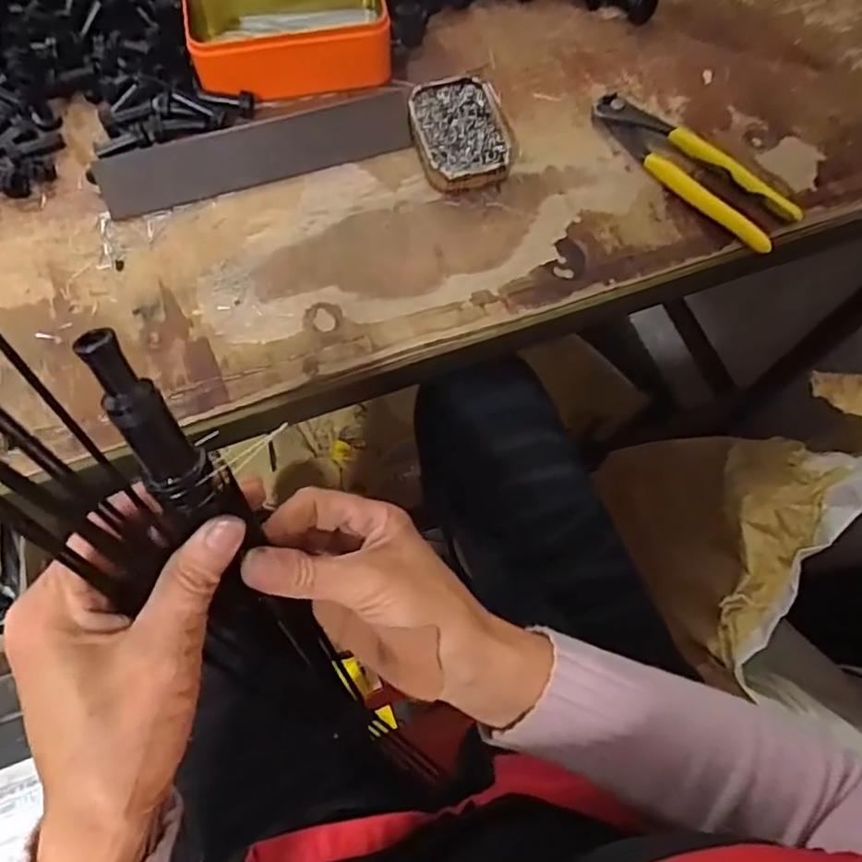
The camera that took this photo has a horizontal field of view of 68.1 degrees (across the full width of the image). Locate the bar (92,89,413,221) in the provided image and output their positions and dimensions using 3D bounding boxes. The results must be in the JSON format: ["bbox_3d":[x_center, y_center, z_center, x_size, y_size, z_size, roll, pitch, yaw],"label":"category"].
[{"bbox_3d":[-0.121,-0.198,0.453,0.217,0.007,0.041,-18,101,-8],"label":"bar"}]

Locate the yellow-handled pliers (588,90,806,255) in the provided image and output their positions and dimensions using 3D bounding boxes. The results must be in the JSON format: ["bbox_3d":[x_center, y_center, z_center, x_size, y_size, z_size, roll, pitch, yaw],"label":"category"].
[{"bbox_3d":[0.190,-0.195,0.464,0.043,0.021,0.163,-37,74,-14],"label":"yellow-handled pliers"}]

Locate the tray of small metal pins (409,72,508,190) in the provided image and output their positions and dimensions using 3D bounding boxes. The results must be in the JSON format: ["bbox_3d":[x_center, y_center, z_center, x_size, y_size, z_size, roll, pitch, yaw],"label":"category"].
[{"bbox_3d":[0.022,-0.215,0.466,0.066,0.021,0.089,-11,70,-5],"label":"tray of small metal pins"}]

